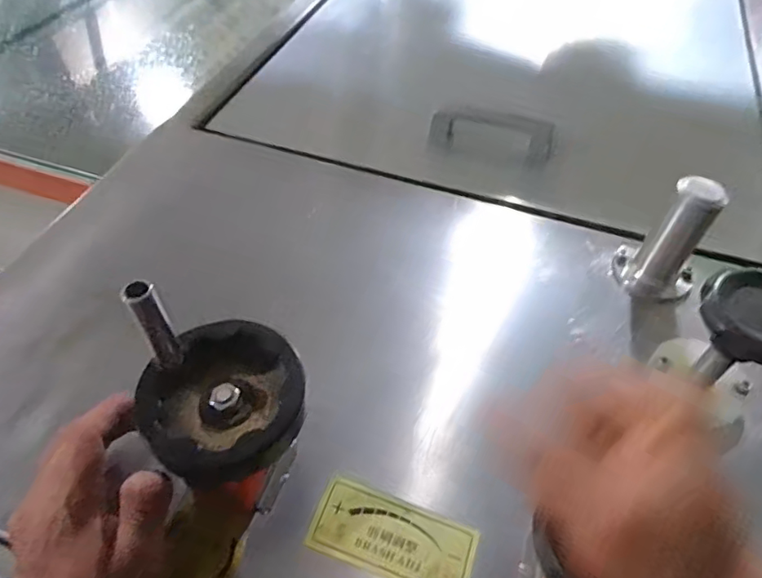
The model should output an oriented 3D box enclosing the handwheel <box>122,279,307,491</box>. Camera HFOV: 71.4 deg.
[{"bbox_3d":[-0.094,0.048,0.296,0.093,0.086,0.089,1,52,-1],"label":"handwheel"}]

